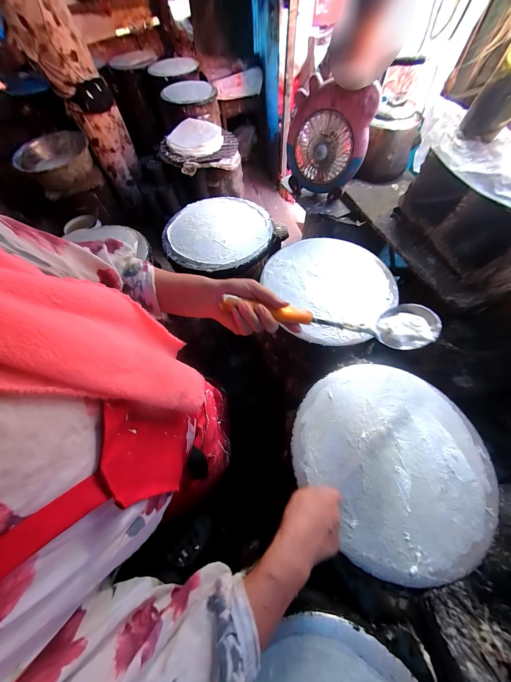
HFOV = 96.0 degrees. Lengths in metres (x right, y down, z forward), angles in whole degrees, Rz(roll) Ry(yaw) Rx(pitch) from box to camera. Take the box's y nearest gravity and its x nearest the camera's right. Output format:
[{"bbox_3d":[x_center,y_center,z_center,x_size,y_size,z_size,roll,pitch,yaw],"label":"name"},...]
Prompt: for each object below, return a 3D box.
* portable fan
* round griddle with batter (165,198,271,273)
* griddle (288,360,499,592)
[{"bbox_3d":[0.224,-0.621,0.745,0.243,0.286,0.084,12,64,10],"label":"portable fan"},{"bbox_3d":[-0.130,-0.381,0.795,0.351,0.033,0.363,24,67,15],"label":"round griddle with batter"},{"bbox_3d":[0.269,0.217,0.458,0.352,0.020,0.353,-1,63,1],"label":"griddle"}]

